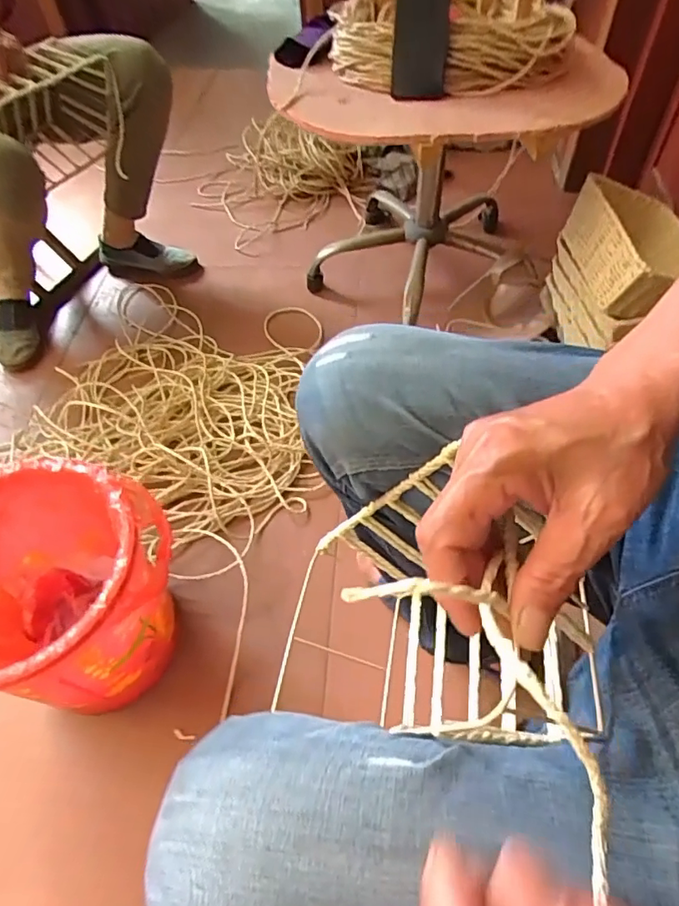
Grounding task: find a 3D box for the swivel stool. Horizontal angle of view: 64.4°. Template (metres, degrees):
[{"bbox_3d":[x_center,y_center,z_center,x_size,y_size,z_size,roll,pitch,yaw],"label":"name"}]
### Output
[{"bbox_3d":[0.186,-0.486,1.001,0.478,0.407,0.529,30,62,22],"label":"swivel stool"}]

